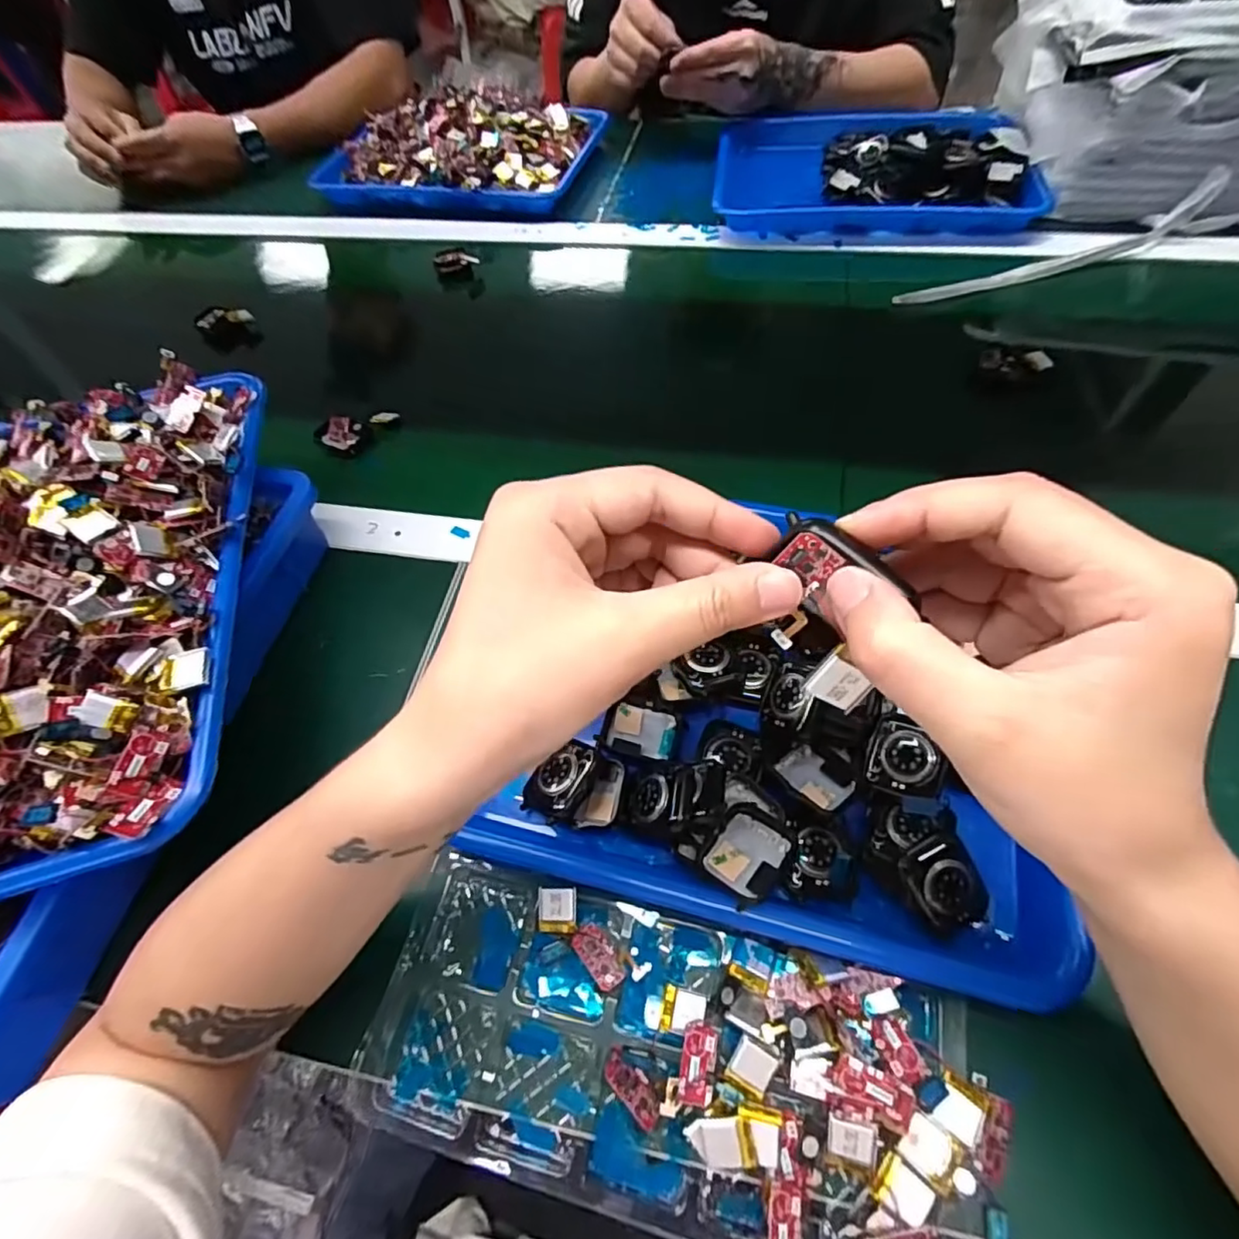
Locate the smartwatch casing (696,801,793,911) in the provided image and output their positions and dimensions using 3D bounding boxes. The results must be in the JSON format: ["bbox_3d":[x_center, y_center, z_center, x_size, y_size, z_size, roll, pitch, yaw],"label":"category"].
[{"bbox_3d":[0.060,0.110,0.287,0.034,0.009,0.044,19,50,33],"label":"smartwatch casing"}]

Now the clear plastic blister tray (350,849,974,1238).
[{"bbox_3d":[0.016,0.197,0.272,0.258,0.030,0.114,11,60,11],"label":"clear plastic blister tray"}]

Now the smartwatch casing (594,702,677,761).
[{"bbox_3d":[0.012,0.062,0.338,0.039,0.012,0.031,15,61,14],"label":"smartwatch casing"}]

